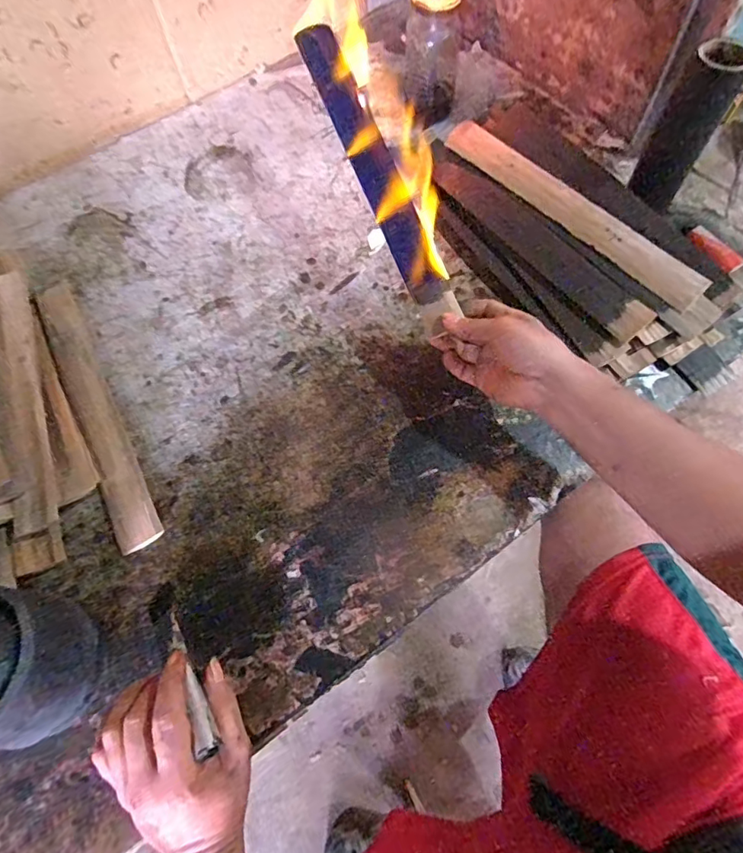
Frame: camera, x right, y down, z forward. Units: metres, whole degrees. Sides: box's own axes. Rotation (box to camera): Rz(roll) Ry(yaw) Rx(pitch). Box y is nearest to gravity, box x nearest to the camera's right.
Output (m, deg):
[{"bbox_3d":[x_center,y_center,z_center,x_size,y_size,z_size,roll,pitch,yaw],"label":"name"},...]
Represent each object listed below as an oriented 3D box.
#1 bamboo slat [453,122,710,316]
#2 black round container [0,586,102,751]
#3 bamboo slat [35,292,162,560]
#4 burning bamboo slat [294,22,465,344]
[{"bbox_3d":[0.220,-0.252,0.568,0.043,0.009,0.347,-45,71,6],"label":"bamboo slat"},{"bbox_3d":[-0.278,0.177,0.372,0.093,0.122,0.104,4,64,6],"label":"black round container"},{"bbox_3d":[-0.299,-0.027,0.538,0.042,0.010,0.352,-27,68,-11],"label":"bamboo slat"},{"bbox_3d":[0.004,-0.261,0.509,0.039,0.024,0.353,-21,80,-9],"label":"burning bamboo slat"}]

